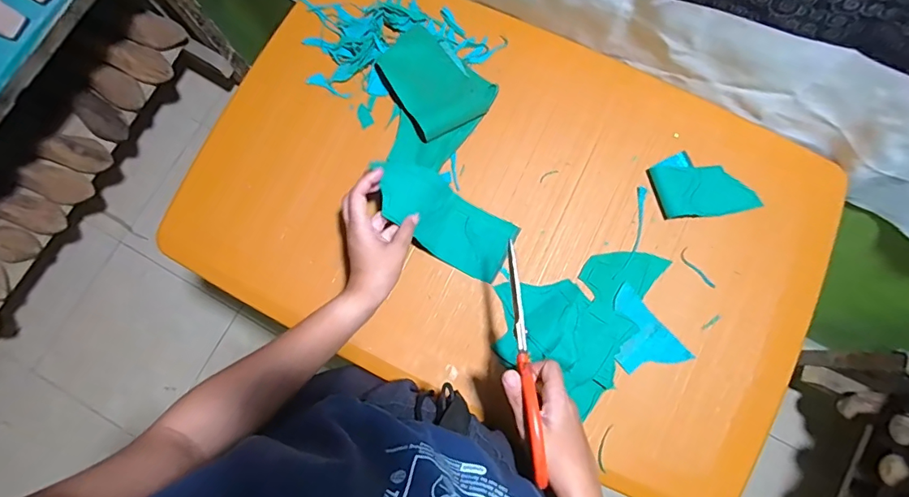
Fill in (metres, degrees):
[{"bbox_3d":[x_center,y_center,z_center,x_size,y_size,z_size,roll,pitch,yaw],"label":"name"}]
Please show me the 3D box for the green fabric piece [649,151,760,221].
[{"bbox_3d":[0.305,-0.079,0.579,0.115,0.015,0.082,-12,80,-1],"label":"green fabric piece"}]

